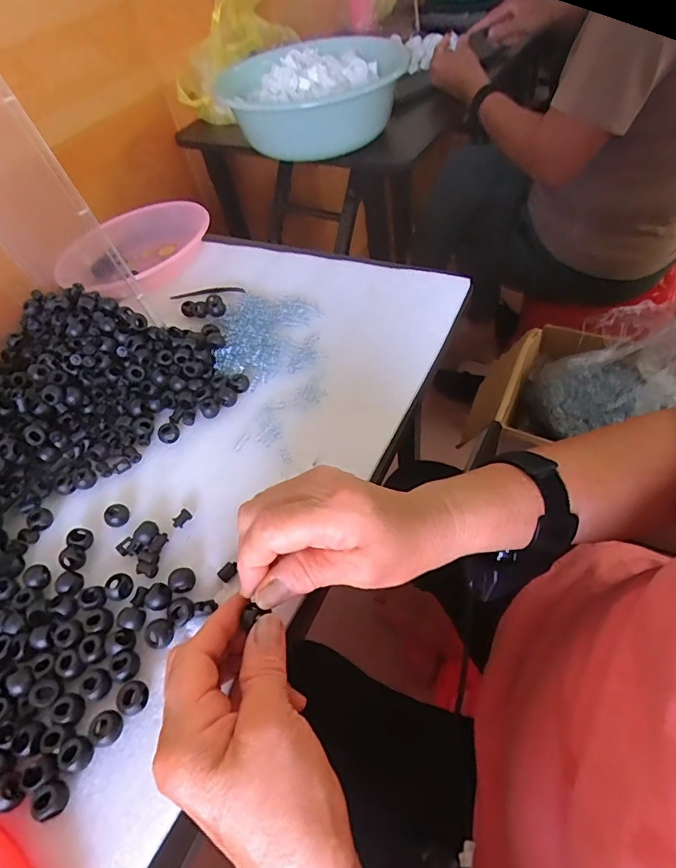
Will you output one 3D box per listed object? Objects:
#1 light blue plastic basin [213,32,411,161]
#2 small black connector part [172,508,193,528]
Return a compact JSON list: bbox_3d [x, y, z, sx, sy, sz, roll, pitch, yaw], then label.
[{"bbox_3d":[-0.034,-0.534,0.743,0.266,0.113,0.247,-4,52,6],"label":"light blue plastic basin"},{"bbox_3d":[-0.118,0.064,0.350,0.010,0.005,0.014,30,62,28],"label":"small black connector part"}]

